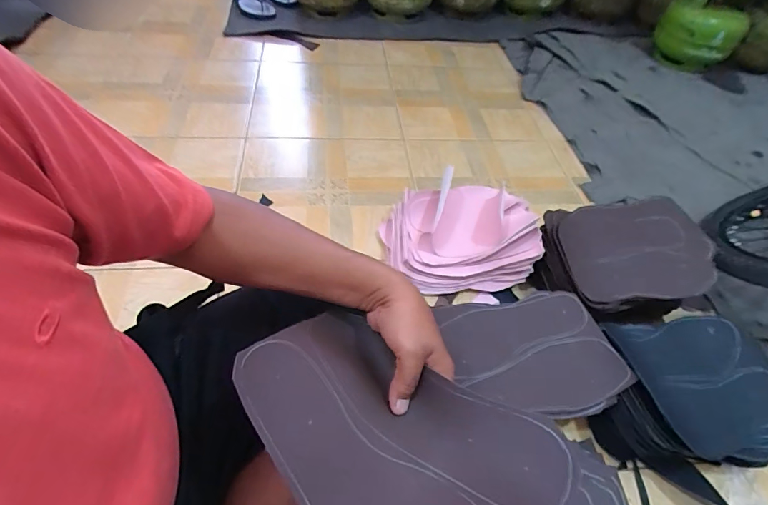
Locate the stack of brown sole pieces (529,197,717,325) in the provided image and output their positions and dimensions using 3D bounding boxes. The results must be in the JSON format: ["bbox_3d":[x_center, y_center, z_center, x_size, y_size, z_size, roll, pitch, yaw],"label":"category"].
[{"bbox_3d":[0.426,0.015,0.738,0.296,0.121,0.218,0,51,-6],"label":"stack of brown sole pieces"}]

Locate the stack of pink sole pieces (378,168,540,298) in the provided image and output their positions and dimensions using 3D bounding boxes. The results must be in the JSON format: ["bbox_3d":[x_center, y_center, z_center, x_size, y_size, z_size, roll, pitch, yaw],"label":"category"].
[{"bbox_3d":[0.148,-0.045,0.777,0.293,0.127,0.224,-2,51,-7],"label":"stack of pink sole pieces"}]

